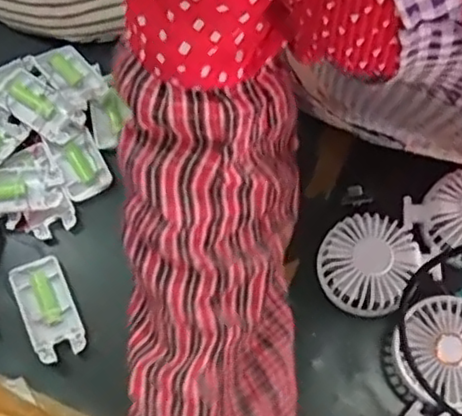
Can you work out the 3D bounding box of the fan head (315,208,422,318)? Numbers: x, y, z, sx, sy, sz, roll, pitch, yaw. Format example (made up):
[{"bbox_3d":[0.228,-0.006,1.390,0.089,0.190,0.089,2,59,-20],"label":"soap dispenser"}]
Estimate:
[{"bbox_3d":[0.117,0.046,0.564,0.079,0.029,0.082,30,70,16],"label":"fan head"}]

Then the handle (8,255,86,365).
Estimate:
[{"bbox_3d":[-0.168,0.091,0.596,0.047,0.012,0.097,-24,66,-8],"label":"handle"}]

